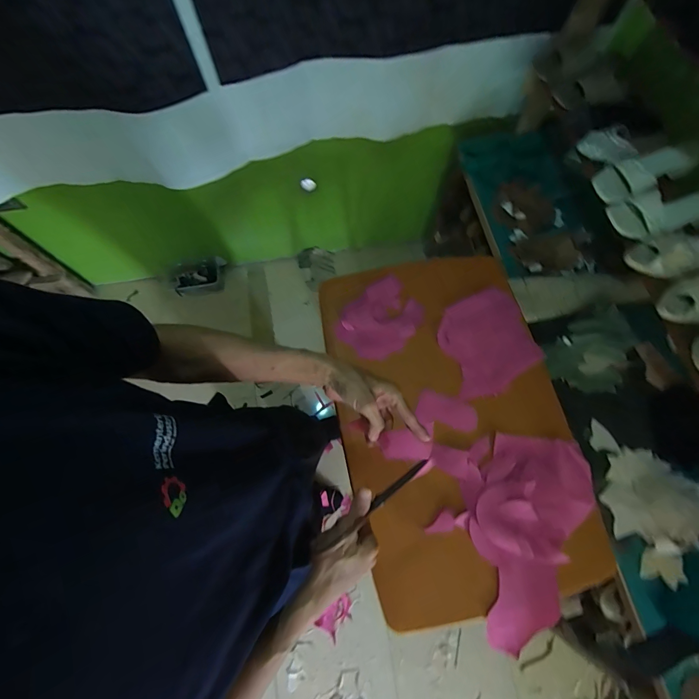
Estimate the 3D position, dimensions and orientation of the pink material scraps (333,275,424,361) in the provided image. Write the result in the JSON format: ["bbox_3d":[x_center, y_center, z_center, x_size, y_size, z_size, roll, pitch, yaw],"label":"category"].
[{"bbox_3d":[0.072,-0.073,0.824,0.162,0.026,0.194,40,79,20],"label":"pink material scraps"}]

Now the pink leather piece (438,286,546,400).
[{"bbox_3d":[0.322,-0.022,0.817,0.213,0.011,0.232,-17,71,-9],"label":"pink leather piece"}]

